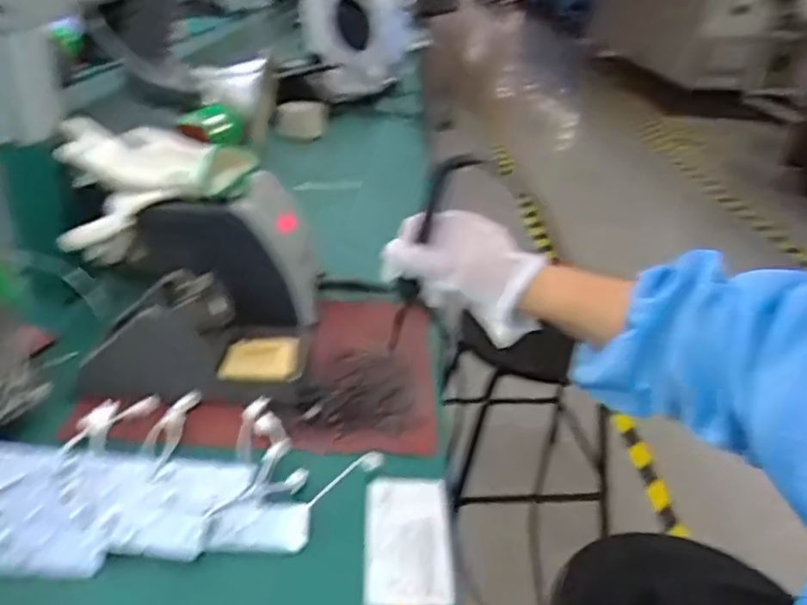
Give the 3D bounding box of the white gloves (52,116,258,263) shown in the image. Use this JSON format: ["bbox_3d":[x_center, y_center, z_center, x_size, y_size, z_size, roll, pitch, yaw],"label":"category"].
[{"bbox_3d":[-0.225,-0.099,0.609,0.172,0.099,0.124,-2,29,-11],"label":"white gloves"}]

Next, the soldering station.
[{"bbox_3d":[-0.169,-0.027,0.584,0.174,0.119,0.214,1,29,-5],"label":"soldering station"}]

